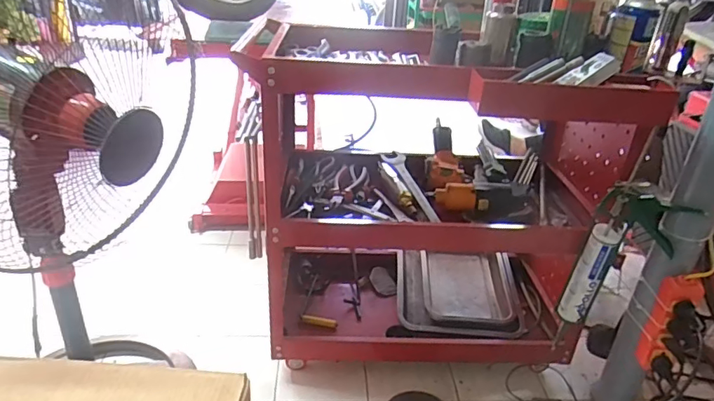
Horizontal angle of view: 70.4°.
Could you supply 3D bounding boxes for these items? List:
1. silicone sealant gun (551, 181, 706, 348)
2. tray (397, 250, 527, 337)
[{"bbox_3d":[0.499,0.141,0.974,0.160,0.367,0.058,12,29,15],"label":"silicone sealant gun"},{"bbox_3d":[0.247,0.224,1.256,0.293,0.069,0.282,3,28,-1],"label":"tray"}]

